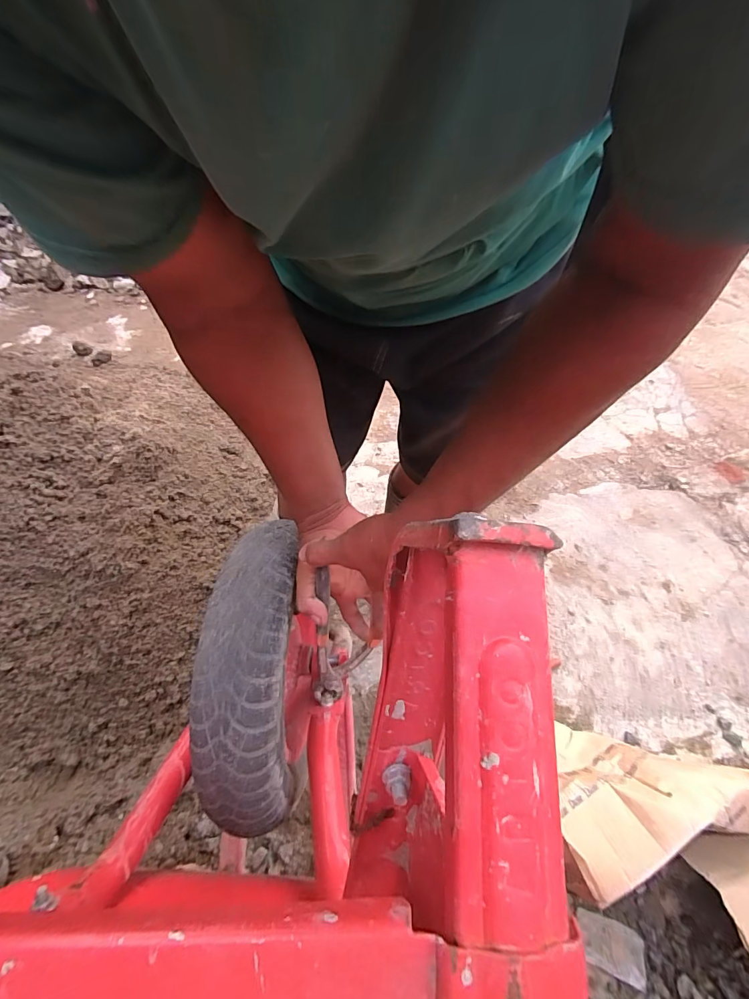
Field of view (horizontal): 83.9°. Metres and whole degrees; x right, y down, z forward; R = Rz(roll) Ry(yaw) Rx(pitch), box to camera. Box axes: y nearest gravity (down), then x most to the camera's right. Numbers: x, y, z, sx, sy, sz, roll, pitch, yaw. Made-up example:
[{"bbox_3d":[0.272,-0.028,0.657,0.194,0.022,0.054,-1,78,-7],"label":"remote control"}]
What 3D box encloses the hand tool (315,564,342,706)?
[{"bbox_3d":[-0.053,0.154,0.452,0.028,0.188,0.014,4,28,5],"label":"hand tool"}]

